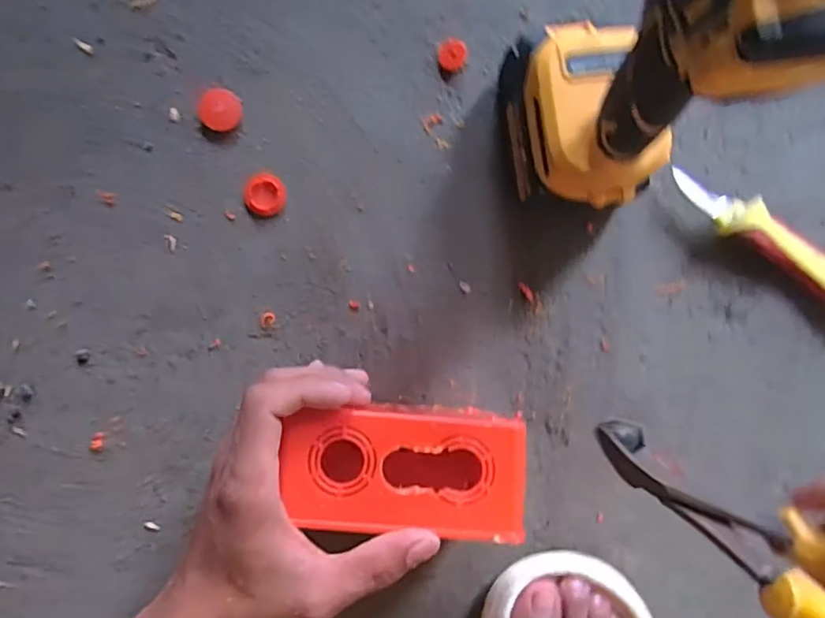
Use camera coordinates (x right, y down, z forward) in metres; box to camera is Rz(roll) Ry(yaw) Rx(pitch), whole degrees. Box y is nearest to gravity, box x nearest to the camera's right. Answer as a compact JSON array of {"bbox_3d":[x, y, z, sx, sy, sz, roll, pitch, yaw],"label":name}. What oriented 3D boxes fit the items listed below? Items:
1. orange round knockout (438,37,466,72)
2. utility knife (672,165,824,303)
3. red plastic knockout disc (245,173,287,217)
[{"bbox_3d":[0.027,-0.174,0.405,0.019,0.009,0.021,3,90,-3],"label":"orange round knockout"},{"bbox_3d":[0.246,-0.045,0.404,0.164,0.020,0.032,32,89,-3],"label":"utility knife"},{"bbox_3d":[-0.098,-0.076,0.395,0.026,0.004,0.027,0,90,-3],"label":"red plastic knockout disc"}]

